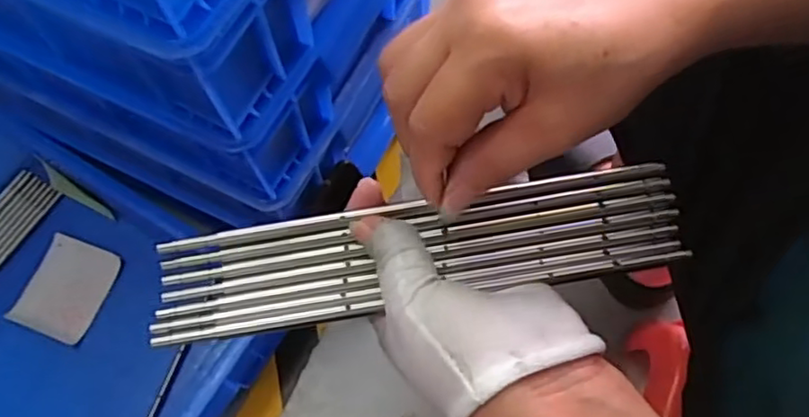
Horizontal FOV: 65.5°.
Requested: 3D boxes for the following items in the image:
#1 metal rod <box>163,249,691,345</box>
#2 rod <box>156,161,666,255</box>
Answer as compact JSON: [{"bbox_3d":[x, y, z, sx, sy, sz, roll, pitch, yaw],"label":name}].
[{"bbox_3d":[0.013,0.041,0.293,0.250,0.004,0.007,-9,68,-5],"label":"metal rod"},{"bbox_3d":[0.008,-0.001,0.311,0.250,0.004,0.008,-9,68,-5],"label":"rod"}]

